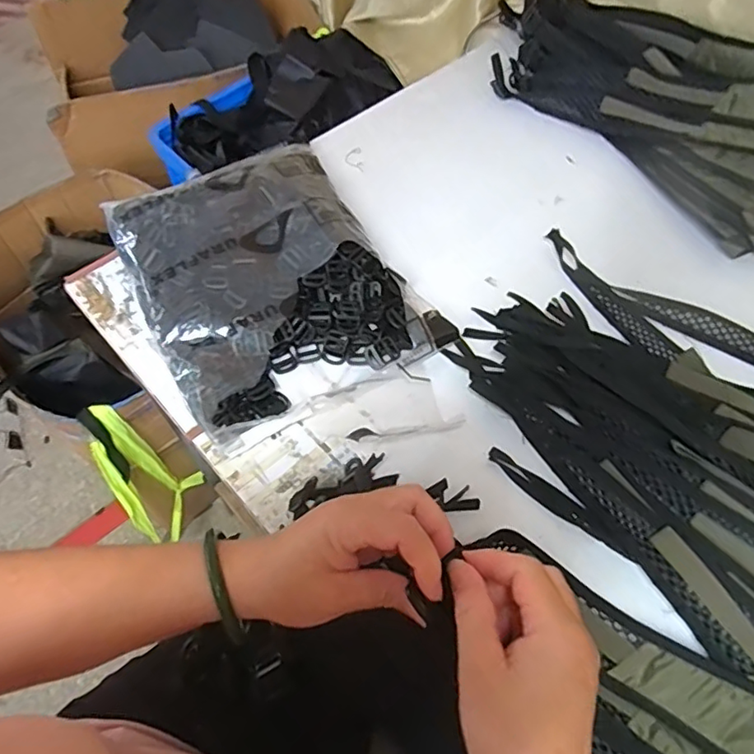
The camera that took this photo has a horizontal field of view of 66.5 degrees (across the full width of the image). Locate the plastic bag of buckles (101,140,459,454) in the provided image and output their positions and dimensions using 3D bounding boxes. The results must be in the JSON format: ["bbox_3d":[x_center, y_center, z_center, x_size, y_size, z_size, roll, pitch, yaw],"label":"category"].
[{"bbox_3d":[-0.122,-0.113,0.634,0.270,0.067,0.329,-26,62,-15],"label":"plastic bag of buckles"}]

